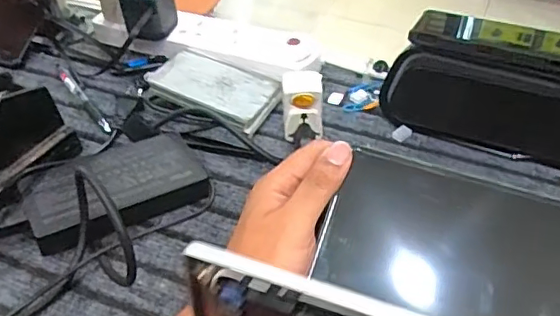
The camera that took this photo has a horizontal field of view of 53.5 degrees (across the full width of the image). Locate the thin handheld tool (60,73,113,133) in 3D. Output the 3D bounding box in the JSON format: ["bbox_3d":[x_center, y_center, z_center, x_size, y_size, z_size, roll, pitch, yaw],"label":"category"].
[{"bbox_3d":[-0.198,-0.056,0.563,0.009,0.009,0.124,-28,49,-27],"label":"thin handheld tool"}]

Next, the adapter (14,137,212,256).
[{"bbox_3d":[-0.133,0.023,0.451,0.134,0.031,0.073,-22,47,-21],"label":"adapter"}]

